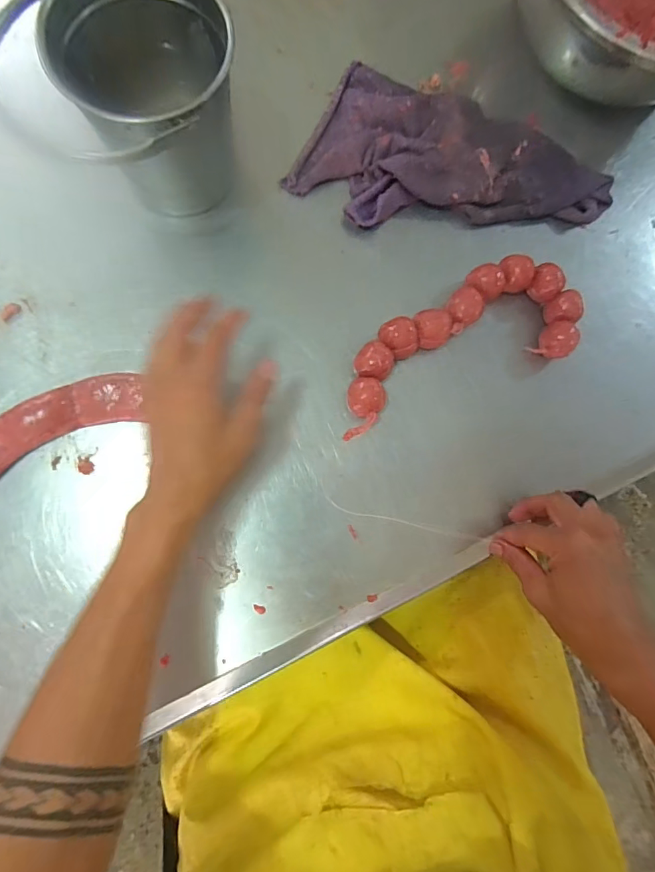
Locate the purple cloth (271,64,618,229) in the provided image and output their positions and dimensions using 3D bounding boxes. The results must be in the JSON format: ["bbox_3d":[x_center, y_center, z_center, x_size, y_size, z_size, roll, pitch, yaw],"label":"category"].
[{"bbox_3d":[0.127,-0.260,0.473,0.306,0.032,0.164,24,81,-2],"label":"purple cloth"}]

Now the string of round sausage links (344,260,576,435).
[{"bbox_3d":[0.121,-0.094,0.447,0.243,0.033,0.105,-21,85,-8],"label":"string of round sausage links"}]

